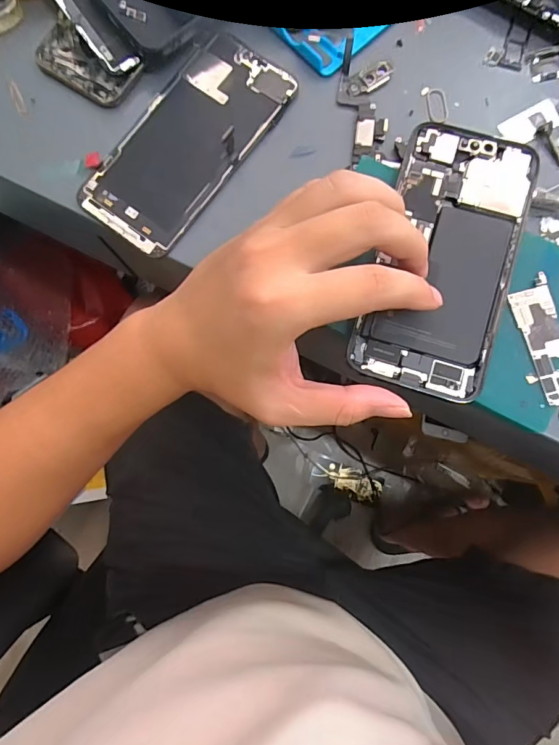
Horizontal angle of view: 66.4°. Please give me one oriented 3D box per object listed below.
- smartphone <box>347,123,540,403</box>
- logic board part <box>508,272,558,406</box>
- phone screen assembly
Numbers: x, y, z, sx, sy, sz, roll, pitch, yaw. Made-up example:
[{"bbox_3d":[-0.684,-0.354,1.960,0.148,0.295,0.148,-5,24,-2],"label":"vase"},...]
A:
[{"bbox_3d":[0.096,-0.067,0.246,0.073,0.004,0.157,16,83,4],"label":"smartphone"},{"bbox_3d":[0.151,-0.019,0.243,0.027,0.004,0.072,-8,81,3],"label":"logic board part"},{"bbox_3d":[-0.062,-0.154,0.281,0.076,0.006,0.153,37,86,5],"label":"phone screen assembly"}]

